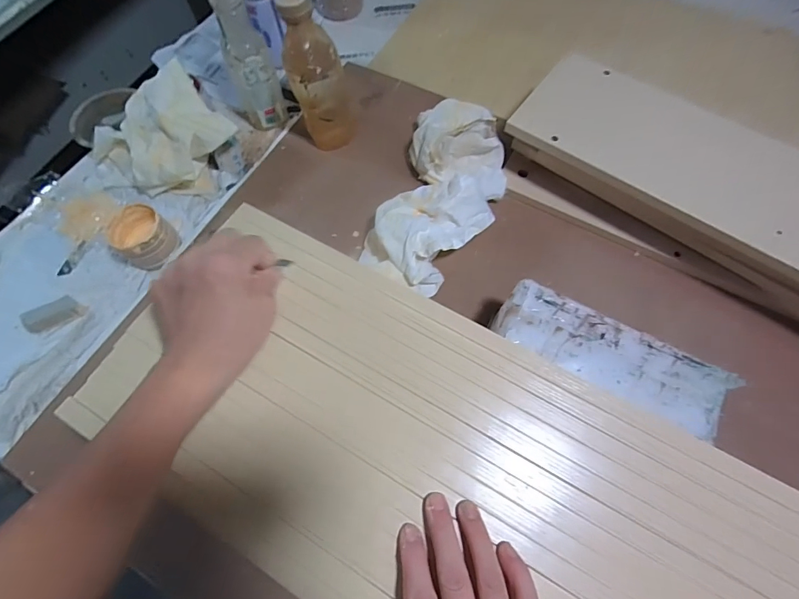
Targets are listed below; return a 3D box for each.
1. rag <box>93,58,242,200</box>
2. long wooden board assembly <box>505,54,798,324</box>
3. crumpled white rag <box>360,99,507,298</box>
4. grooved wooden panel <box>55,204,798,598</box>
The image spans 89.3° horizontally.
[{"bbox_3d":[-0.343,-0.238,0.581,0.158,0.117,0.148,34,72,14],"label":"rag"},{"bbox_3d":[0.441,-0.091,0.491,0.612,0.132,0.175,35,72,14],"label":"long wooden board assembly"},{"bbox_3d":[0.058,-0.146,0.548,0.145,0.075,0.285,18,69,8],"label":"crumpled white rag"},{"bbox_3d":[0.071,0.142,0.288,0.613,0.019,0.229,28,71,11],"label":"grooved wooden panel"}]

